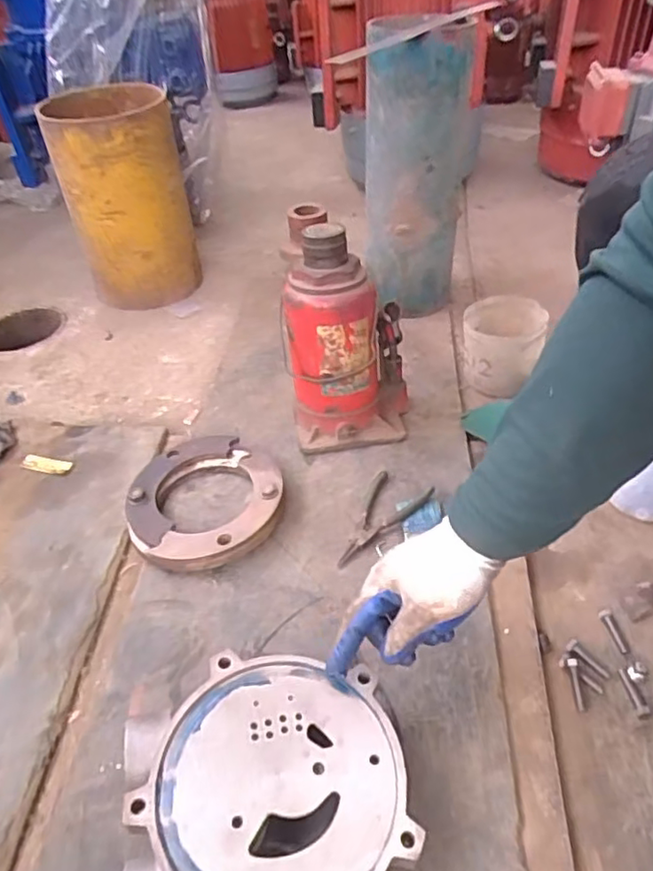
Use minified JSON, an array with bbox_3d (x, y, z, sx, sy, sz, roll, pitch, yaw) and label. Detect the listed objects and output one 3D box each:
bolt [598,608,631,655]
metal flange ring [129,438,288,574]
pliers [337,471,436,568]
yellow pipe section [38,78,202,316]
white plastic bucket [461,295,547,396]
[{"bbox_3d":[0.297,0.201,0.620,0.014,0.009,0.046,-10,42,-6],"label":"bolt"},{"bbox_3d":[-0.152,0.078,0.757,0.187,0.049,0.205,-2,42,2],"label":"metal flange ring"},{"bbox_3d":[0.059,0.099,0.718,0.075,0.018,0.143,25,49,28],"label":"pliers"},{"bbox_3d":[-0.373,-0.445,1.142,0.215,0.337,0.206,-13,43,-9],"label":"yellow pipe section"},{"bbox_3d":[0.270,-0.138,0.922,0.122,0.103,0.110,4,43,9],"label":"white plastic bucket"}]

